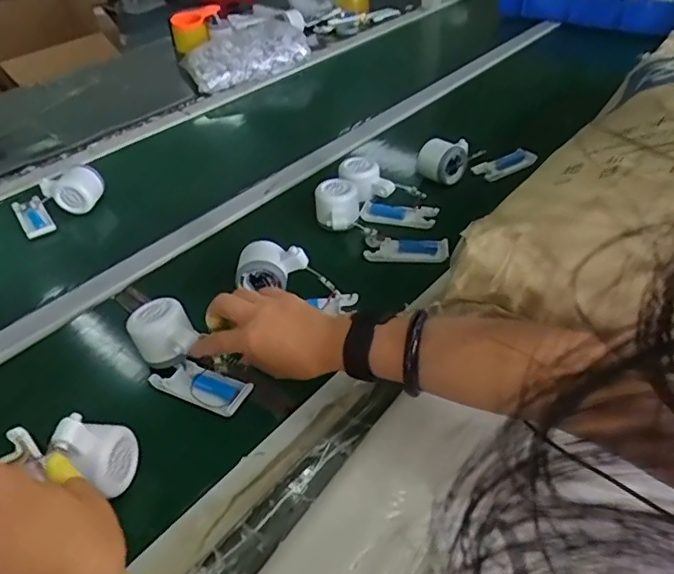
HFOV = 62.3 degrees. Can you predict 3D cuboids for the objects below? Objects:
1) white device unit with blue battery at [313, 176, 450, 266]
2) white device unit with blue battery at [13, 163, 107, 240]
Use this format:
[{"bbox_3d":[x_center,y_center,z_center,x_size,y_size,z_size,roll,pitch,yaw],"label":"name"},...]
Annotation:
[{"bbox_3d":[0.054,-0.082,0.726,0.193,0.056,0.087,25,49,29],"label":"white device unit with blue battery"},{"bbox_3d":[-0.412,-0.138,0.822,0.128,0.051,0.086,-29,47,-25],"label":"white device unit with blue battery"}]

